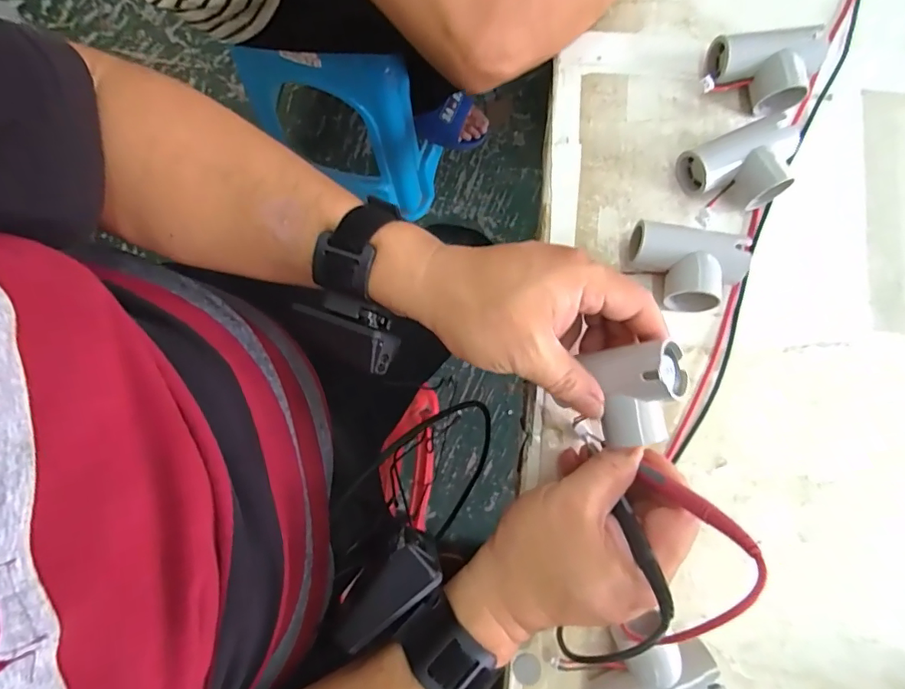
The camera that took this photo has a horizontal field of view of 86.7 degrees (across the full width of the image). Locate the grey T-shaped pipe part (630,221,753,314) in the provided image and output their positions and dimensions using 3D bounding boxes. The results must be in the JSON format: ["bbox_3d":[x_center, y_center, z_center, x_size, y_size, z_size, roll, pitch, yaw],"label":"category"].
[{"bbox_3d":[0.162,-0.054,0.333,0.078,0.034,0.050,14,82,3],"label":"grey T-shaped pipe part"}]

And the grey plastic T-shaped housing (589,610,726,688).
[{"bbox_3d":[0.120,0.199,0.297,0.071,0.034,0.050,-20,82,-3],"label":"grey plastic T-shaped housing"}]

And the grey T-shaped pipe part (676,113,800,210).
[{"bbox_3d":[0.212,-0.127,0.344,0.078,0.032,0.051,-19,82,-2],"label":"grey T-shaped pipe part"}]

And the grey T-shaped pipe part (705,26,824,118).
[{"bbox_3d":[0.232,-0.203,0.355,0.076,0.031,0.049,5,81,1],"label":"grey T-shaped pipe part"}]

